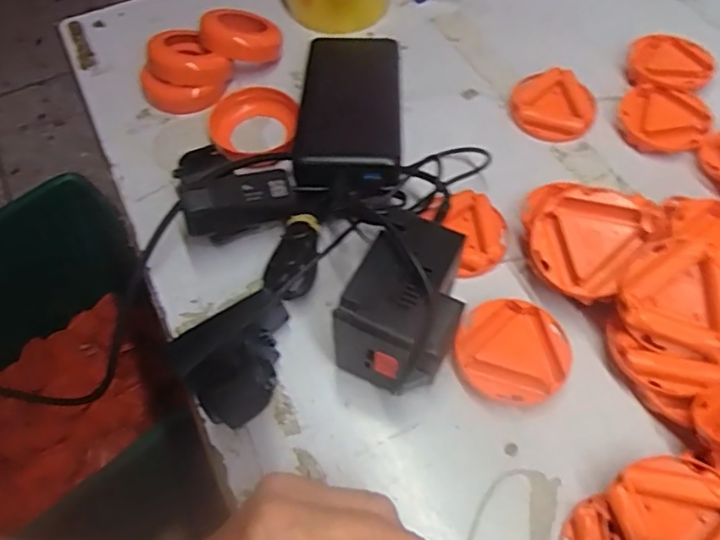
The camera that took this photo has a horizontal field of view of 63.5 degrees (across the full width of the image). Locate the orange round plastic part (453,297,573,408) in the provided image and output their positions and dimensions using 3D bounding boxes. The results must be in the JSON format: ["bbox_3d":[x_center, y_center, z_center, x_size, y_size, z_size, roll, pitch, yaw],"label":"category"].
[{"bbox_3d":[0.089,0.047,0.341,0.063,0.012,0.062,0,58,1],"label":"orange round plastic part"}]

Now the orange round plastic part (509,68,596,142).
[{"bbox_3d":[0.146,-0.126,0.441,0.060,0.013,0.063,0,58,1],"label":"orange round plastic part"}]

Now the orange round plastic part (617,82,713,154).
[{"bbox_3d":[0.223,-0.111,0.430,0.061,0.014,0.058,0,58,1],"label":"orange round plastic part"}]

